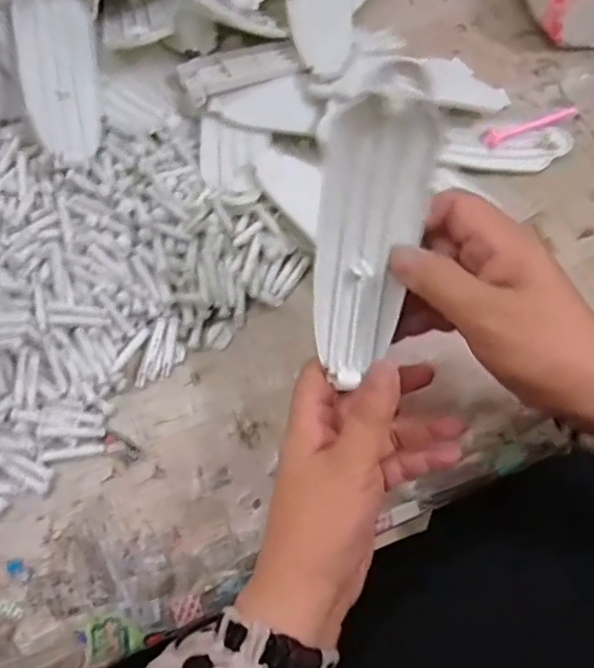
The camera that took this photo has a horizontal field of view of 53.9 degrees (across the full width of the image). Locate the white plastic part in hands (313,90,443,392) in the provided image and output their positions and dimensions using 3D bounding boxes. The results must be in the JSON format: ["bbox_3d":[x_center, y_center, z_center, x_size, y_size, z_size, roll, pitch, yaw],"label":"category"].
[{"bbox_3d":[0.034,-0.041,0.284,0.052,0.139,0.019,6,26,1],"label":"white plastic part in hands"}]

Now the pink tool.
[{"bbox_3d":[0.187,-0.167,0.468,0.088,0.011,0.014,-23,68,-12],"label":"pink tool"}]

